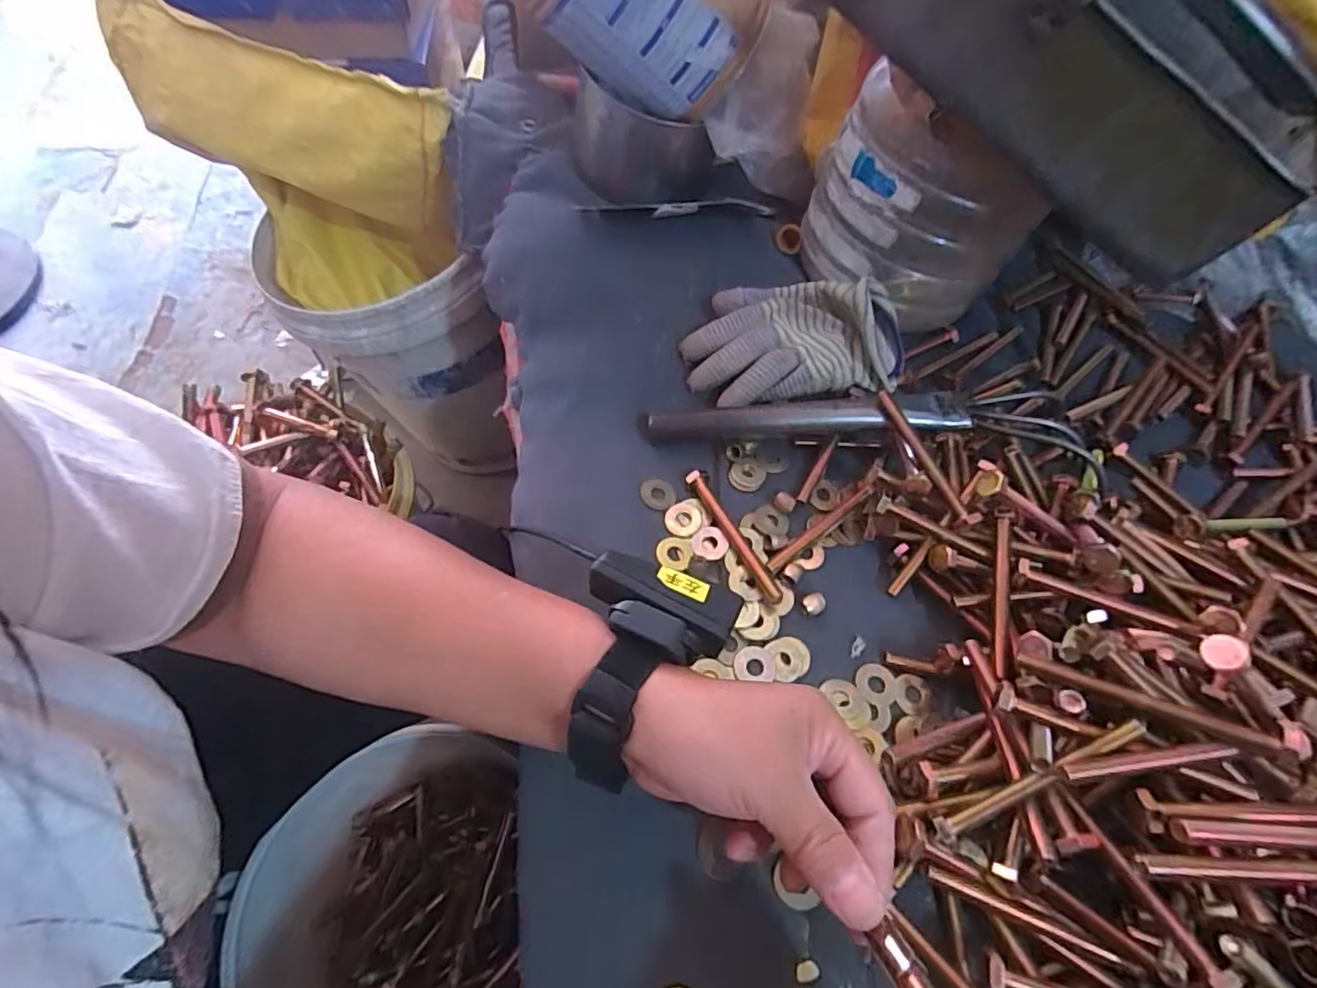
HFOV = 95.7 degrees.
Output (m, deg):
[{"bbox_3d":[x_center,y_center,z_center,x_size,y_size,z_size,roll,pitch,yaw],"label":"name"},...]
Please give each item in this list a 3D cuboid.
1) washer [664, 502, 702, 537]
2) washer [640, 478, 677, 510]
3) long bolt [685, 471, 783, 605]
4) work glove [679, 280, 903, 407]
[{"bbox_3d":[0.016,0.017,0.400,0.025,0.004,0.022,22,63,9],"label":"washer"},{"bbox_3d":[0.000,-0.001,0.409,0.024,0.004,0.023,7,61,0],"label":"washer"},{"bbox_3d":[0.049,0.027,0.391,0.010,0.007,0.102,-26,66,-16],"label":"long bolt"},{"bbox_3d":[0.108,-0.117,0.461,0.173,0.051,0.092,-10,63,-9],"label":"work glove"}]

